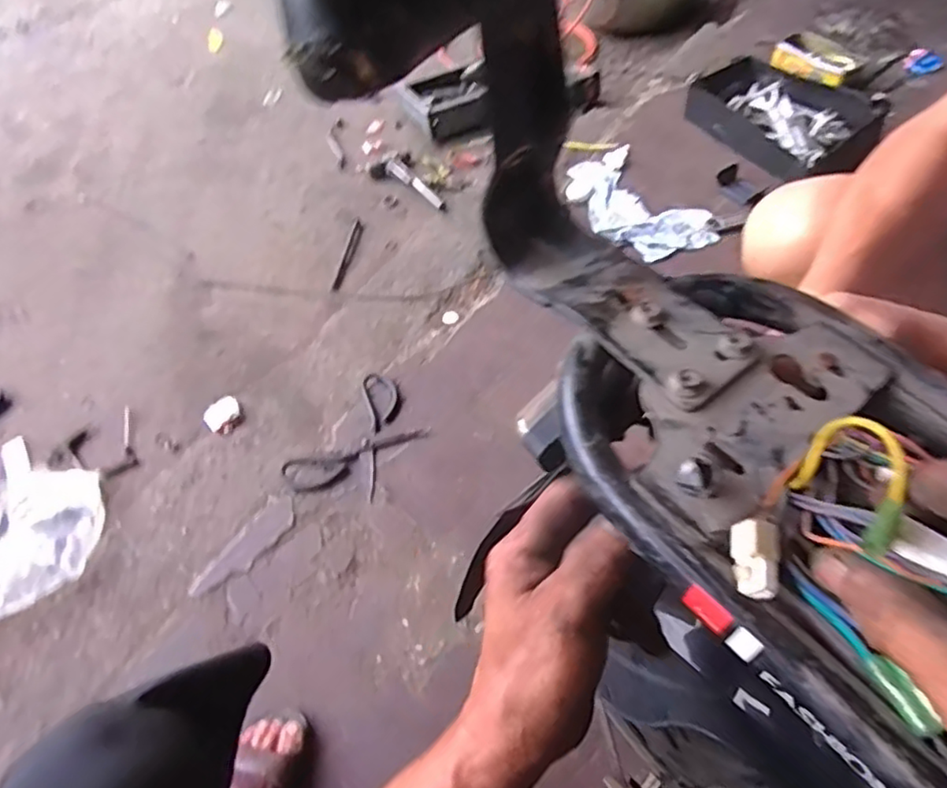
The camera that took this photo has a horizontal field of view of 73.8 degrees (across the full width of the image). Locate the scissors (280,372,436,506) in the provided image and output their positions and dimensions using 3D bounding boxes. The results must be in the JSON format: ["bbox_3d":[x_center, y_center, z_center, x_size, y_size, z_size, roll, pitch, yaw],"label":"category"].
[{"bbox_3d":[-0.163,0.071,0.946,0.145,0.017,0.225,27,60,23],"label":"scissors"}]

